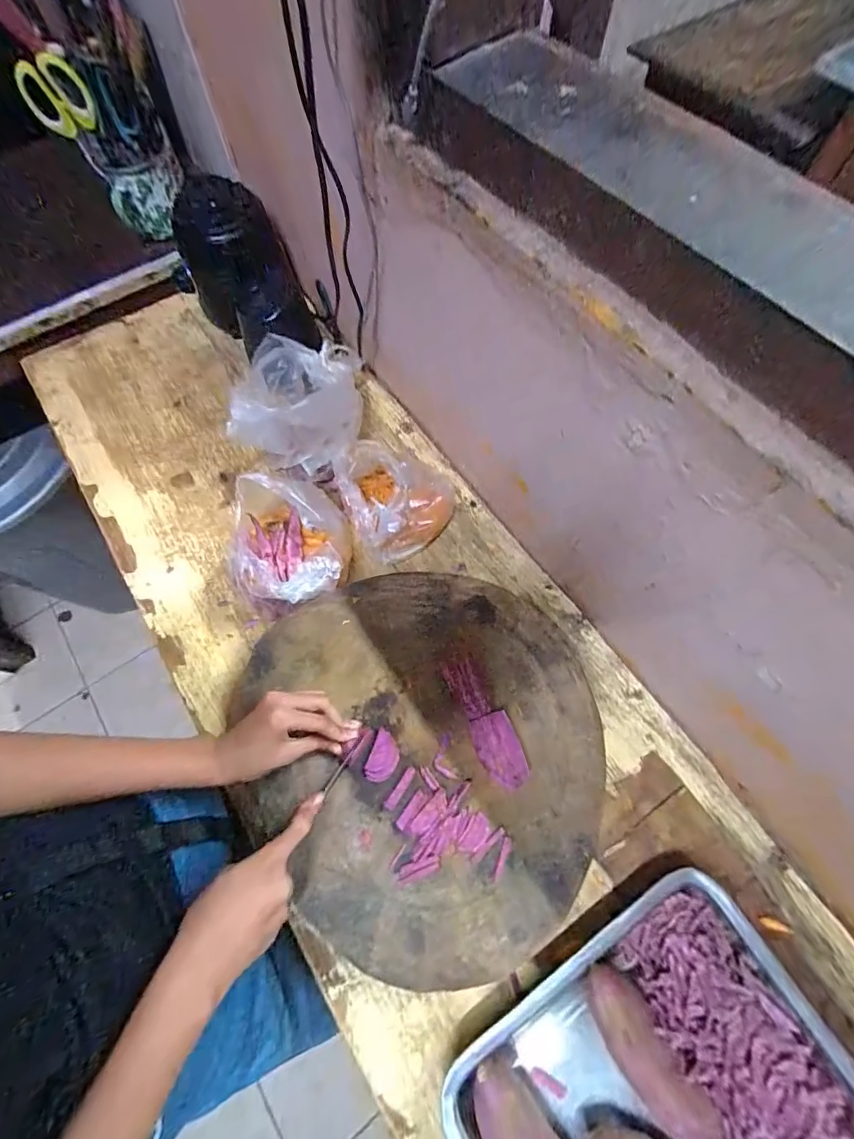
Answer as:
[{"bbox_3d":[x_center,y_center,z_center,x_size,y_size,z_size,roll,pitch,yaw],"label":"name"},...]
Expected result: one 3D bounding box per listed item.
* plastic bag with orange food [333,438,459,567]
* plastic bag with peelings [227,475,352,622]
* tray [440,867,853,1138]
[{"bbox_3d":[-0.041,-0.095,0.575,0.120,0.074,0.139,-30,72,-12],"label":"plastic bag with orange food"},{"bbox_3d":[-0.159,-0.029,0.533,0.132,0.100,0.155,-23,70,-10],"label":"plastic bag with peelings"},{"bbox_3d":[0.191,0.435,0.364,0.299,0.054,0.235,-29,71,-12],"label":"tray"}]

